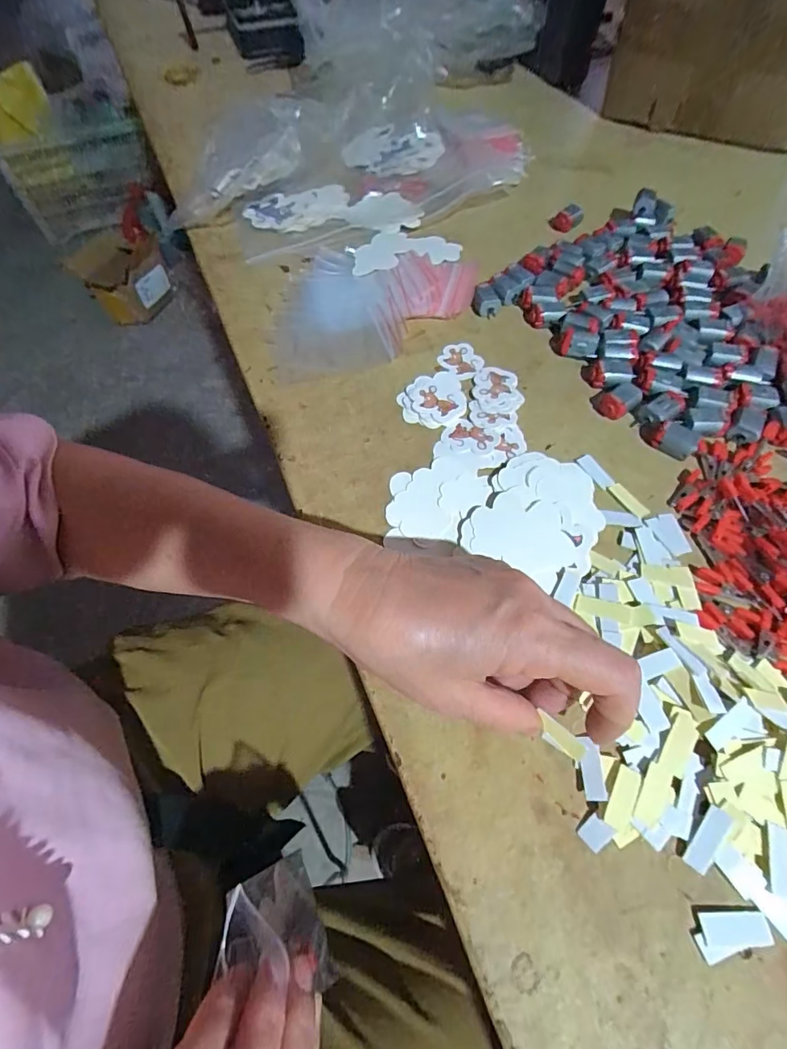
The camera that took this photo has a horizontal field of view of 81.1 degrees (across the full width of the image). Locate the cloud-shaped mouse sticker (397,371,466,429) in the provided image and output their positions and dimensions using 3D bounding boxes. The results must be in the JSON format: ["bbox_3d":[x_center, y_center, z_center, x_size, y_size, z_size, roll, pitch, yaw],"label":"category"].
[{"bbox_3d":[0.031,-0.096,0.355,0.051,0.005,0.050,-19,66,-6],"label":"cloud-shaped mouse sticker"}]

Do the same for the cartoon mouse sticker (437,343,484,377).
[{"bbox_3d":[0.056,-0.136,0.377,0.037,0.004,0.033,39,70,22],"label":"cartoon mouse sticker"}]

